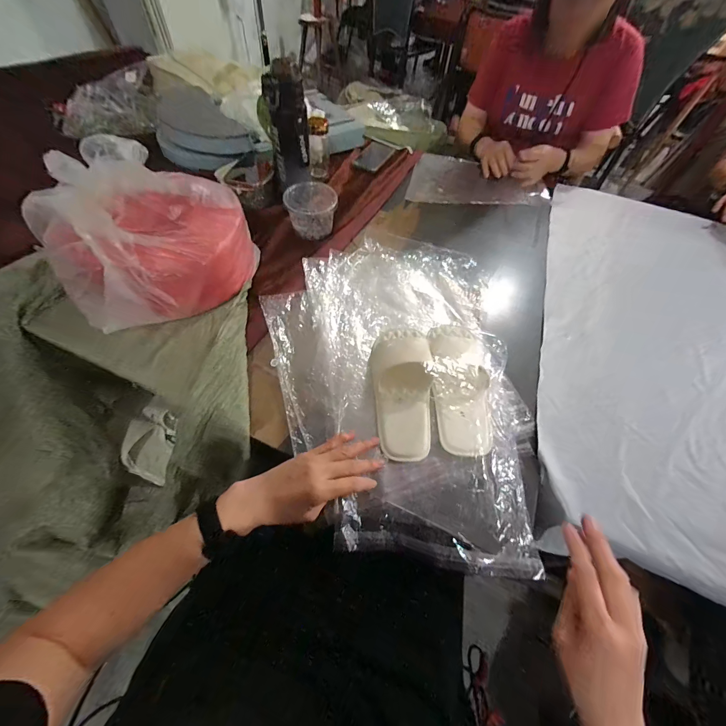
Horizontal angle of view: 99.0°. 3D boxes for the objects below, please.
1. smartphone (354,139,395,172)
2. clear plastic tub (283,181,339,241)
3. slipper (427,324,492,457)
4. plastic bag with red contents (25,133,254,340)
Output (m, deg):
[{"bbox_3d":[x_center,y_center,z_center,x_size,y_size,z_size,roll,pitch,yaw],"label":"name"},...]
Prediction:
[{"bbox_3d":[0.034,-0.605,0.908,0.073,0.005,0.150,29,66,3],"label":"smartphone"},{"bbox_3d":[-0.113,-0.341,0.690,0.111,0.077,0.103,2,57,-4],"label":"clear plastic tub"},{"bbox_3d":[0.158,0.029,0.514,0.084,0.061,0.234,4,57,-2],"label":"slipper"},{"bbox_3d":[-0.350,-0.207,0.524,0.205,0.187,0.298,31,60,14],"label":"plastic bag with red contents"}]

